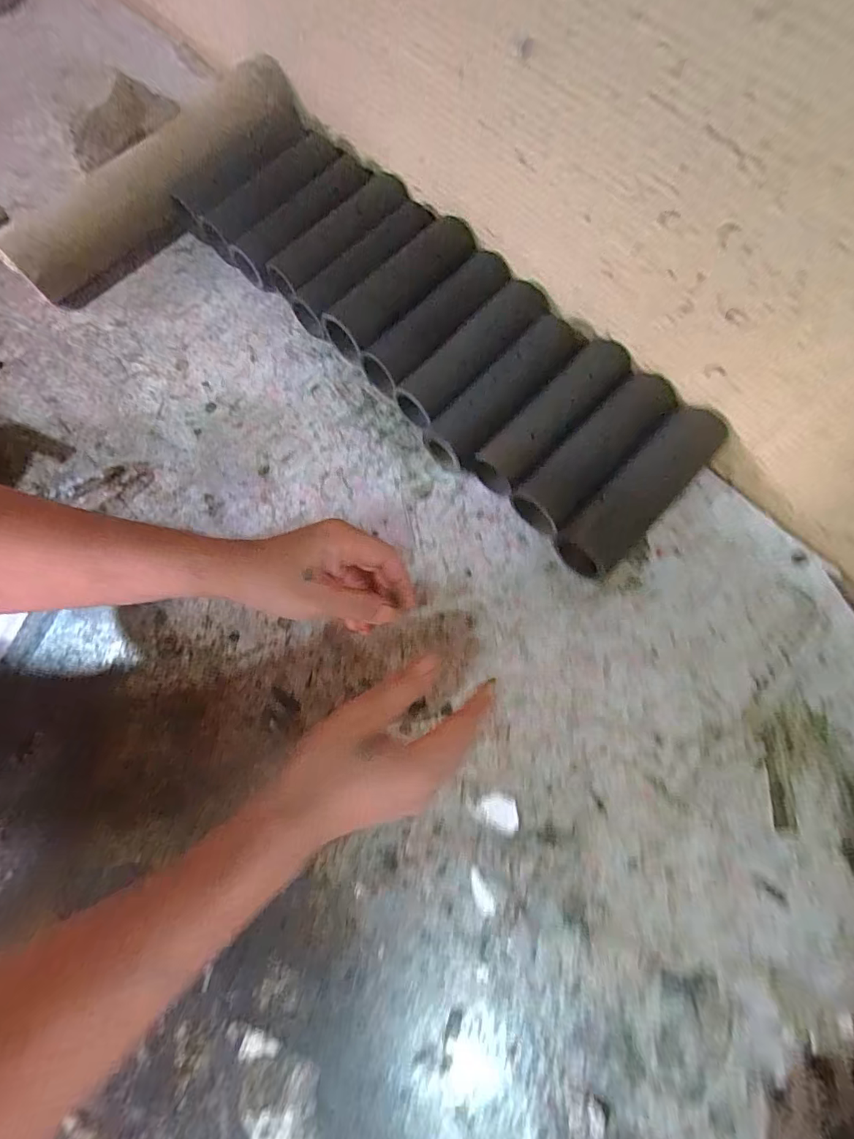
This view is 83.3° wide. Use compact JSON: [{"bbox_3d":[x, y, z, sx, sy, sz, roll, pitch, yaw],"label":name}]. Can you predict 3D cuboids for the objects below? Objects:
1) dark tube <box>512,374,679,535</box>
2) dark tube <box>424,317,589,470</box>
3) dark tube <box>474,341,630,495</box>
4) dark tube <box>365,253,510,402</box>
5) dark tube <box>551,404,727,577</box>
[{"bbox_3d":[0.159,-0.109,0.461,0.186,0.050,0.057,-43,76,-14],"label":"dark tube"},{"bbox_3d":[0.076,-0.176,0.488,0.056,0.052,0.188,43,75,13],"label":"dark tube"},{"bbox_3d":[0.123,-0.145,0.479,0.183,0.057,0.052,-43,76,-14],"label":"dark tube"},{"bbox_3d":[0.011,-0.258,0.519,0.183,0.057,0.065,-42,76,-14],"label":"dark tube"},{"bbox_3d":[0.194,-0.068,0.444,0.187,0.057,0.056,-43,76,-14],"label":"dark tube"}]

